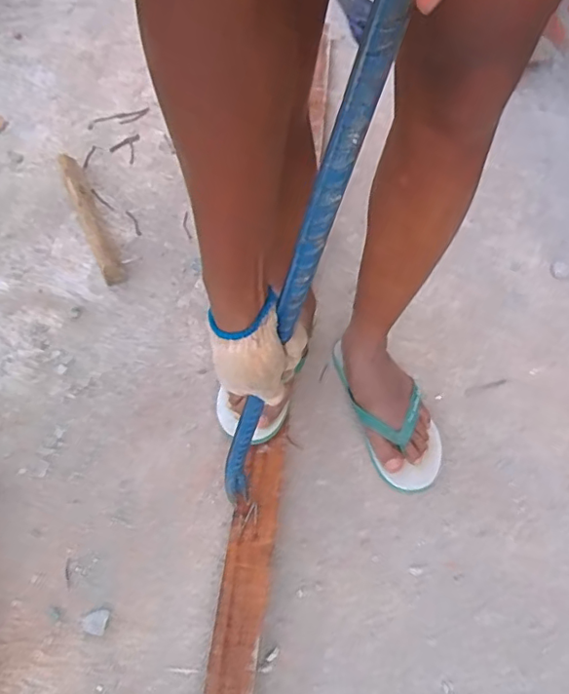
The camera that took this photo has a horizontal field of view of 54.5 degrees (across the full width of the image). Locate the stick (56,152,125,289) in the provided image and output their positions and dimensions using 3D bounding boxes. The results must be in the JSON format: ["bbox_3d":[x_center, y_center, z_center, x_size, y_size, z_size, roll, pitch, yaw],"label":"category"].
[{"bbox_3d":[-0.358,-0.243,1.013,0.039,0.013,0.352,-20,60,-16],"label":"stick"}]

